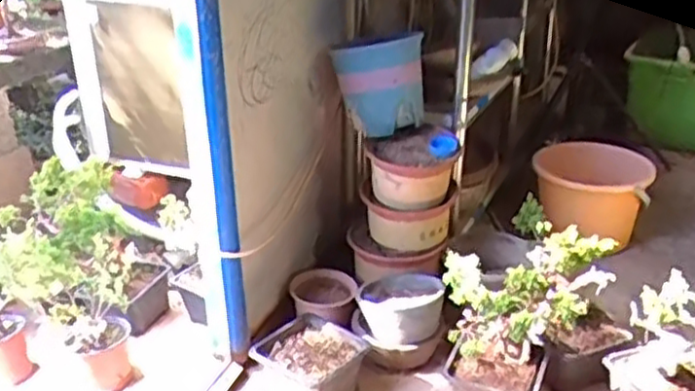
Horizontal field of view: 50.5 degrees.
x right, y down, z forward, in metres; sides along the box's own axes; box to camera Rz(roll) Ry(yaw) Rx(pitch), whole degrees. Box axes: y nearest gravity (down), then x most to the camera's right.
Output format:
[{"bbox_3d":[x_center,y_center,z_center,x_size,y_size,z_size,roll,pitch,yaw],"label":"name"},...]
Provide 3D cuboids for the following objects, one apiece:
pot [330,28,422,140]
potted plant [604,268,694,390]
[{"bbox_3d":[0.063,-0.259,1.582,0.176,0.210,0.217,-1,26,-2],"label":"pot"},{"bbox_3d":[0.588,0.289,1.321,0.164,0.250,0.176,-10,27,-17],"label":"potted plant"}]

